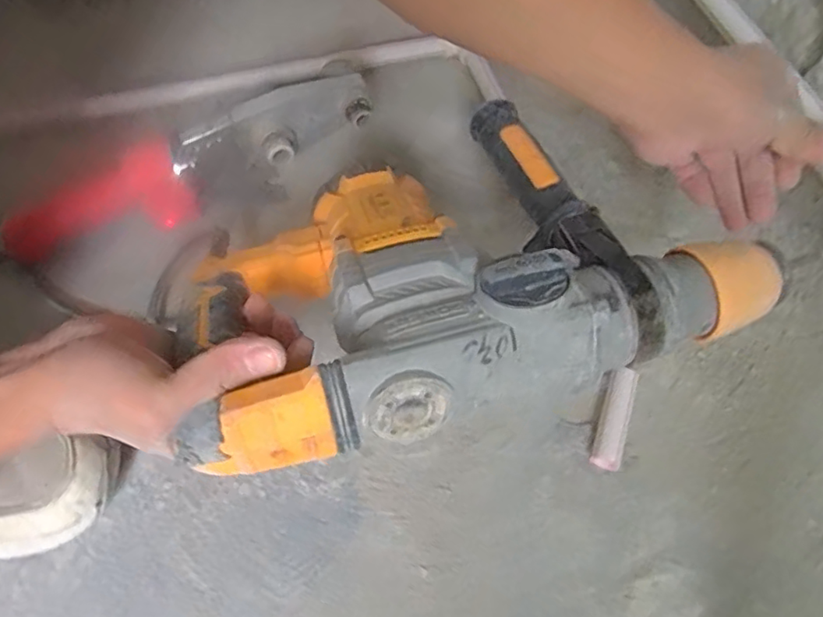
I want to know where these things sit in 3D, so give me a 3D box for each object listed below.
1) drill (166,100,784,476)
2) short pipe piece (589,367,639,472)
[{"bbox_3d":[0.019,-0.034,0.355,0.318,0.082,0.215,-18,60,-8],"label":"drill"},{"bbox_3d":[0.151,0.083,0.430,0.020,0.022,0.076,16,61,12],"label":"short pipe piece"}]

